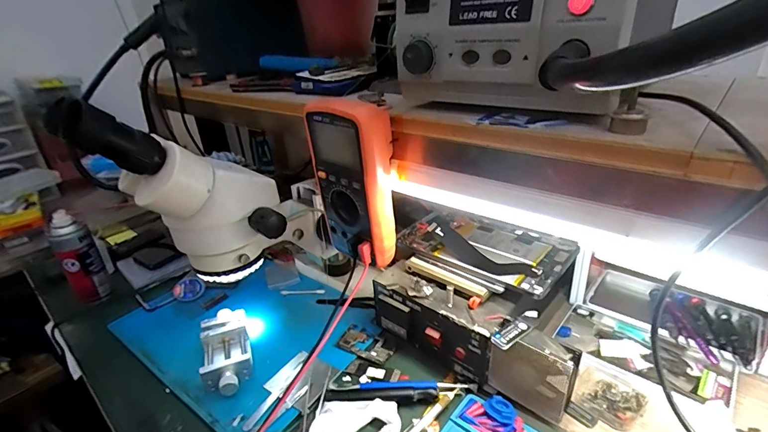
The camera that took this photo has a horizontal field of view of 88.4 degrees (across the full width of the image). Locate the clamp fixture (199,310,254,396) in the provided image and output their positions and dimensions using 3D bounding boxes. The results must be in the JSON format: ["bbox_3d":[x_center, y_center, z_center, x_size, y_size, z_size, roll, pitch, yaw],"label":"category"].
[{"bbox_3d":[-0.201,0.171,0.504,0.056,0.033,0.133,-14,27,-19],"label":"clamp fixture"}]

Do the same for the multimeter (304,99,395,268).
[{"bbox_3d":[-0.033,-0.034,0.425,0.088,0.170,0.048,18,34,40],"label":"multimeter"}]

